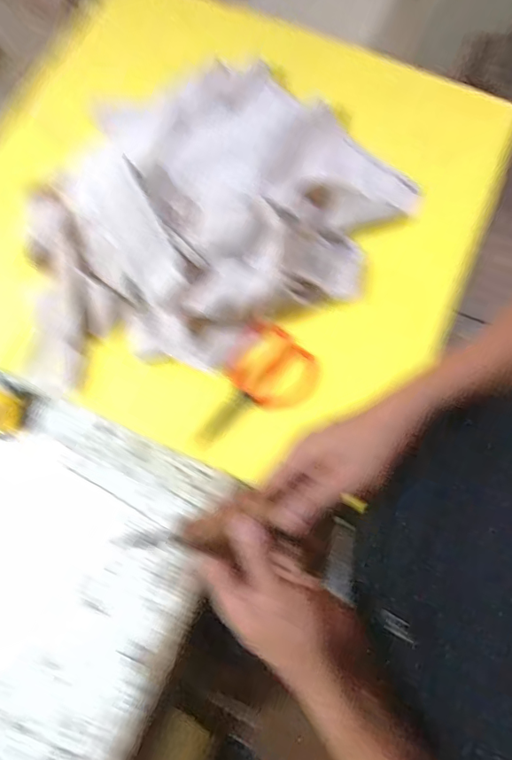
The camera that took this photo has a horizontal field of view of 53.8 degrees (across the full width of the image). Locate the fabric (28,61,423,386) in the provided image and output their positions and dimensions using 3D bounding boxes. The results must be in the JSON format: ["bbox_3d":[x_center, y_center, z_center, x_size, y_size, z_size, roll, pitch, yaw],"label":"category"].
[{"bbox_3d":[-0.079,-0.214,0.685,0.576,0.112,0.391,-41,77,-11],"label":"fabric"}]

